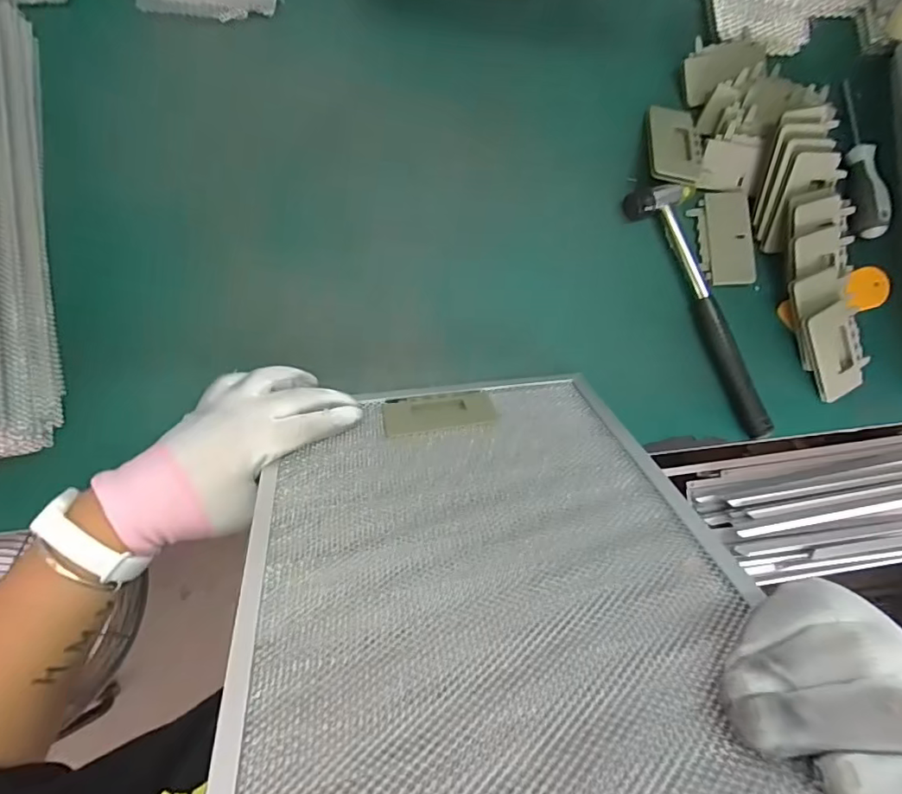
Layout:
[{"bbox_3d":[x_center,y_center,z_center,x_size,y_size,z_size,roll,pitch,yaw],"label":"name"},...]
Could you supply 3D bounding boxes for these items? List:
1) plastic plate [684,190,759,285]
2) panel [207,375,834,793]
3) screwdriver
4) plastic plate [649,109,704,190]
[{"bbox_3d":[0.255,-0.147,0.486,0.053,0.006,0.085,-6,85,-8],"label":"plastic plate"},{"bbox_3d":[0.016,0.091,0.294,0.248,0.330,0.031,-9,124,-6],"label":"panel"},{"bbox_3d":[0.394,-0.229,0.502,0.022,0.028,0.152,3,84,-7],"label":"screwdriver"},{"bbox_3d":[0.202,-0.227,0.476,0.049,0.006,0.079,9,71,-8],"label":"plastic plate"}]

